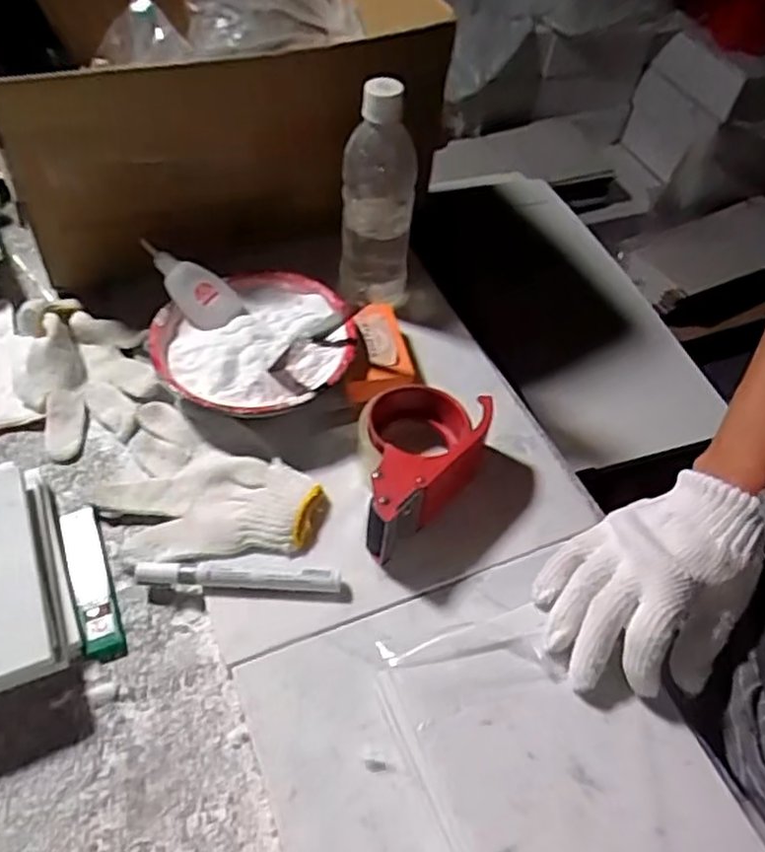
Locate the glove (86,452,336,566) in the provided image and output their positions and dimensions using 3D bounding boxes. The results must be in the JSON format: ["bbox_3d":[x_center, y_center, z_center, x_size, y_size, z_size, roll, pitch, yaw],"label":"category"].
[{"bbox_3d":[-0.132,0.061,0.538,0.169,0.021,0.085,-4,52,-7],"label":"glove"}]

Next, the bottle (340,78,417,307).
[{"bbox_3d":[-0.002,-0.192,0.640,0.066,0.229,0.058,-3,54,-6],"label":"bottle"}]

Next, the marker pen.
[{"bbox_3d":[-0.103,0.107,0.503,0.144,0.017,0.020,3,52,-2],"label":"marker pen"}]

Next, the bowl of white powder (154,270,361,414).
[{"bbox_3d":[-0.106,-0.064,0.605,0.164,0.041,0.150,-34,61,-26],"label":"bowl of white powder"}]

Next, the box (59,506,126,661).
[{"bbox_3d":[-0.211,0.109,0.501,0.028,0.020,0.122,-17,55,-17],"label":"box"}]

